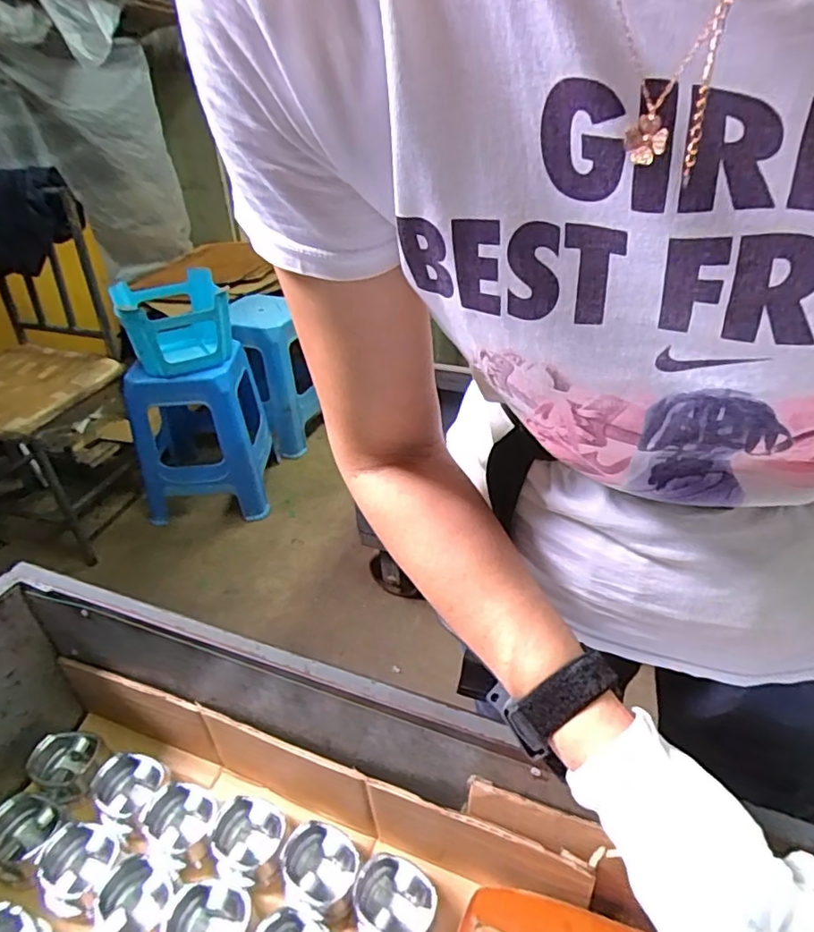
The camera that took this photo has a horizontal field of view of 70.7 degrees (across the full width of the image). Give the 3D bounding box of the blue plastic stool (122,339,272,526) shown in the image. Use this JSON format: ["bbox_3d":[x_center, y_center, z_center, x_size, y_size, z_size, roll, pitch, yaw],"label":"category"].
[{"bbox_3d":[-0.610,-0.087,1.710,0.356,0.448,0.300,-7,35,-7],"label":"blue plastic stool"}]

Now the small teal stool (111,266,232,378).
[{"bbox_3d":[-0.648,-0.400,1.605,0.274,0.185,0.274,-19,38,-23],"label":"small teal stool"}]

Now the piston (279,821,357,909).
[{"bbox_3d":[-0.088,0.390,0.561,0.063,0.052,0.063,-1,35,1],"label":"piston"}]

